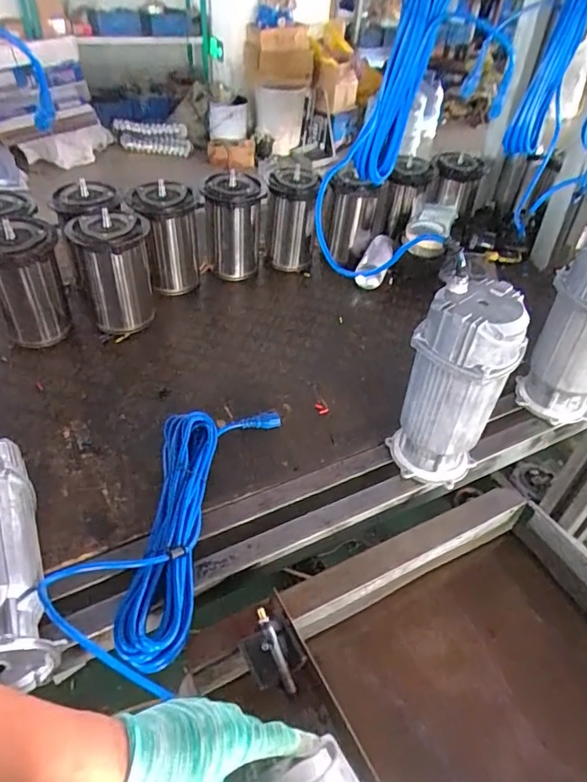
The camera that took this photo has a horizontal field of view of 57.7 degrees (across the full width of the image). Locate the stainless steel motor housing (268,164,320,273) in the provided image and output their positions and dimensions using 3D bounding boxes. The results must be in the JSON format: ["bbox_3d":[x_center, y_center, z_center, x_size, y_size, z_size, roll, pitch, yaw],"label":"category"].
[{"bbox_3d":[-0.005,-0.389,1.225,0.110,0.203,0.094,10,42,5],"label":"stainless steel motor housing"}]

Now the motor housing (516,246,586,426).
[{"bbox_3d":[0.487,-0.093,0.897,0.123,0.294,0.123,-22,49,-27],"label":"motor housing"}]

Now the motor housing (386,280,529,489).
[{"bbox_3d":[0.231,0.001,0.765,0.117,0.298,0.115,-18,48,-24],"label":"motor housing"}]

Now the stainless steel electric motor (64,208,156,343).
[{"bbox_3d":[-0.339,-0.233,1.018,0.135,0.193,0.143,-12,45,-19],"label":"stainless steel electric motor"}]

